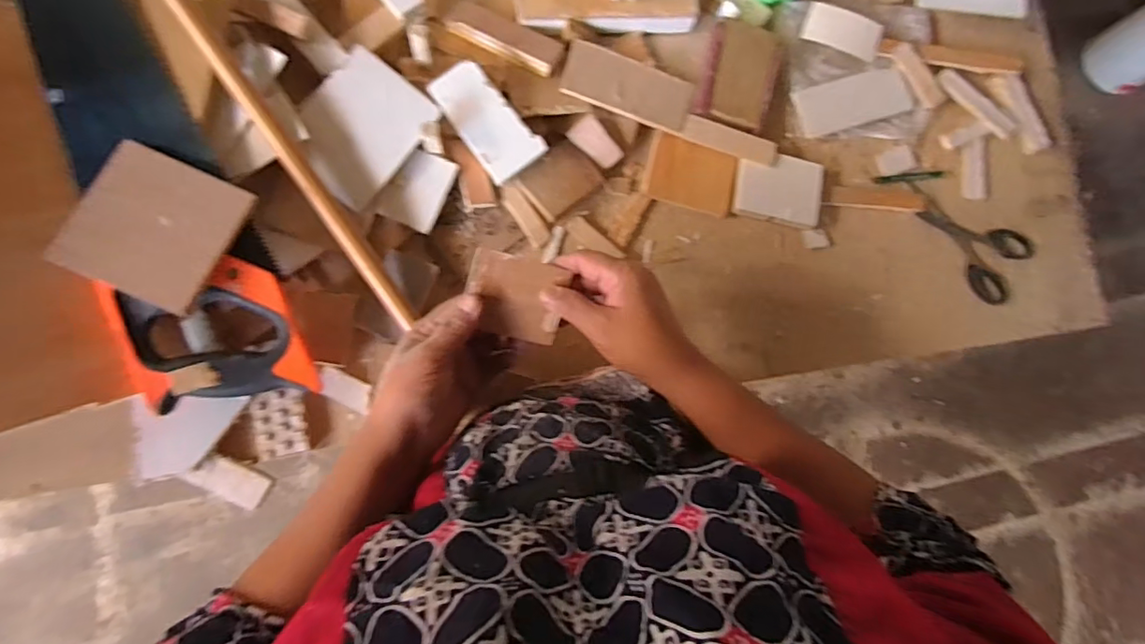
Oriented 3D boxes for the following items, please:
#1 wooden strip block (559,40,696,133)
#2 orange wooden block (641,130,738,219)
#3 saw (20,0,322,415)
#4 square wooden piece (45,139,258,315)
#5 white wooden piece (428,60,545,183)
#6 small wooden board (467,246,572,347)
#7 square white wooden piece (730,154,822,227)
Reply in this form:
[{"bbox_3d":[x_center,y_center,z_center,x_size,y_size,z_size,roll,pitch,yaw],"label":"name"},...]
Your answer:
[{"bbox_3d":[0.053,-0.221,0.518,0.121,0.008,0.052,16,82,-4],"label":"wooden strip block"},{"bbox_3d":[0.113,-0.140,0.527,0.086,0.010,0.062,14,82,-4],"label":"orange wooden block"},{"bbox_3d":[-0.344,-0.167,0.410,0.112,0.023,0.499,-23,91,-17],"label":"saw"},{"bbox_3d":[-0.300,-0.068,0.398,0.094,0.018,0.099,24,81,-3],"label":"square wooden piece"},{"bbox_3d":[-0.074,-0.176,0.483,0.053,0.006,0.100,-36,99,3],"label":"white wooden piece"},{"bbox_3d":[-0.043,-0.018,0.417,0.071,0.008,0.061,13,107,-9],"label":"small wooden board"},{"bbox_3d":[0.200,-0.129,0.537,0.084,0.017,0.062,12,82,-5],"label":"square white wooden piece"}]

